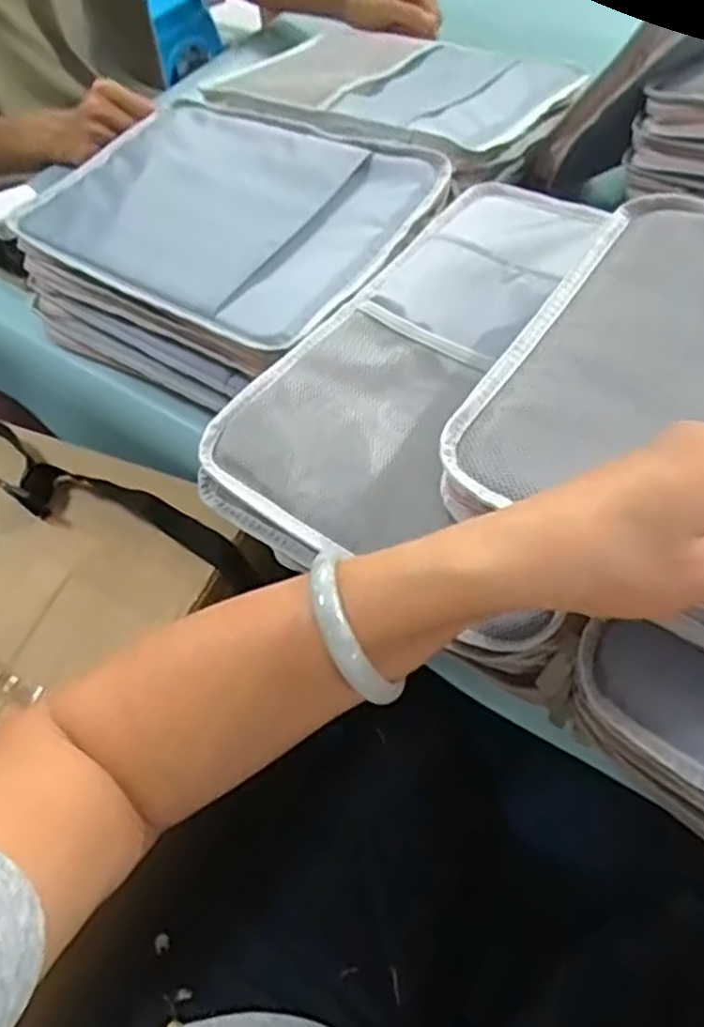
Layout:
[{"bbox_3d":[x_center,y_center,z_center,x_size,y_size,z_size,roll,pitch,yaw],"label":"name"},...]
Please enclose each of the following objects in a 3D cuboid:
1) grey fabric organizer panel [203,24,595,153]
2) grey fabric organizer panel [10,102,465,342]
[{"bbox_3d":[0.036,-0.398,0.677,0.306,0.030,0.191,30,63,23],"label":"grey fabric organizer panel"},{"bbox_3d":[-0.104,-0.249,0.592,0.305,0.026,0.218,26,61,21],"label":"grey fabric organizer panel"}]

